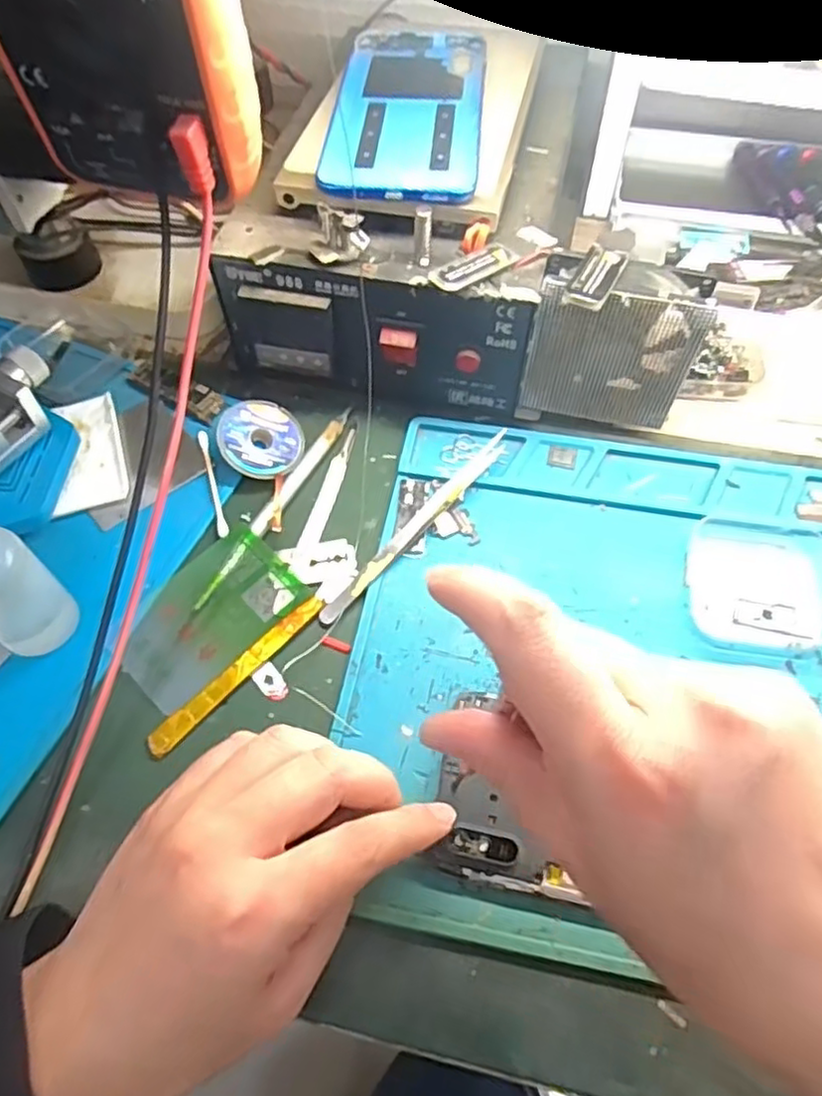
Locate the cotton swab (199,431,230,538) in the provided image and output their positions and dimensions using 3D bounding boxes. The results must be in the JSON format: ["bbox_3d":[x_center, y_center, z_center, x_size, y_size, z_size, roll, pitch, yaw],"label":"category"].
[{"bbox_3d":[-0.106,-0.035,0.358,0.005,0.004,0.071,-17,61,-8],"label":"cotton swab"}]

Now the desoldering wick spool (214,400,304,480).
[{"bbox_3d":[-0.081,-0.060,0.365,0.045,0.006,0.044,8,69,-21],"label":"desoldering wick spool"}]

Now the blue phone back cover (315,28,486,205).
[{"bbox_3d":[-0.001,-0.235,0.358,0.076,0.010,0.171,4,59,4],"label":"blue phone back cover"}]

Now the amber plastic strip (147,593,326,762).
[{"bbox_3d":[-0.078,0.055,0.306,0.011,0.004,0.097,38,68,21],"label":"amber plastic strip"}]

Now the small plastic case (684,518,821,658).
[{"bbox_3d":[0.166,0.017,0.317,0.065,0.012,0.064,7,61,5],"label":"small plastic case"}]

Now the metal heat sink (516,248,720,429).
[{"bbox_3d":[0.103,-0.103,0.347,0.081,0.084,0.035,8,61,6],"label":"metal heat sink"}]

